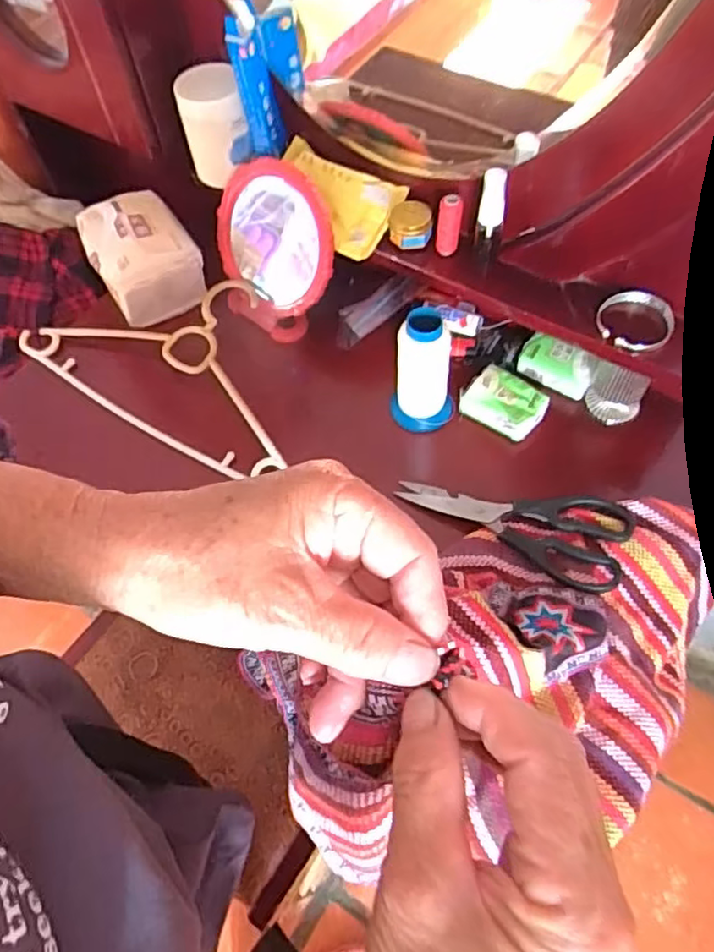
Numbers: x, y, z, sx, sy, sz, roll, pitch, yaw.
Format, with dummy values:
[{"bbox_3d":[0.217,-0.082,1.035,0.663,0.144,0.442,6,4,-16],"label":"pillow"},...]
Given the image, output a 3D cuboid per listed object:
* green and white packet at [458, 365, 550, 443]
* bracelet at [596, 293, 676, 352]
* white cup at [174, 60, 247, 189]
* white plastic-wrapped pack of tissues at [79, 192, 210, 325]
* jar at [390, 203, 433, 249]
[{"bbox_3d":[0.142,-0.072,0.631,0.075,0.019,0.056,30,66,20],"label":"green and white packet"},{"bbox_3d":[0.239,-0.133,0.558,0.062,0.011,0.059,-2,60,3],"label":"bracelet"},{"bbox_3d":[-0.147,-0.358,0.663,0.061,0.092,0.071,-17,60,-5],"label":"white cup"},{"bbox_3d":[-0.240,-0.247,0.727,0.106,0.067,0.135,-26,61,-10],"label":"white plastic-wrapped pack of tissues"},{"bbox_3d":[0.051,-0.238,0.616,0.039,0.028,0.034,-1,60,4],"label":"jar"}]

